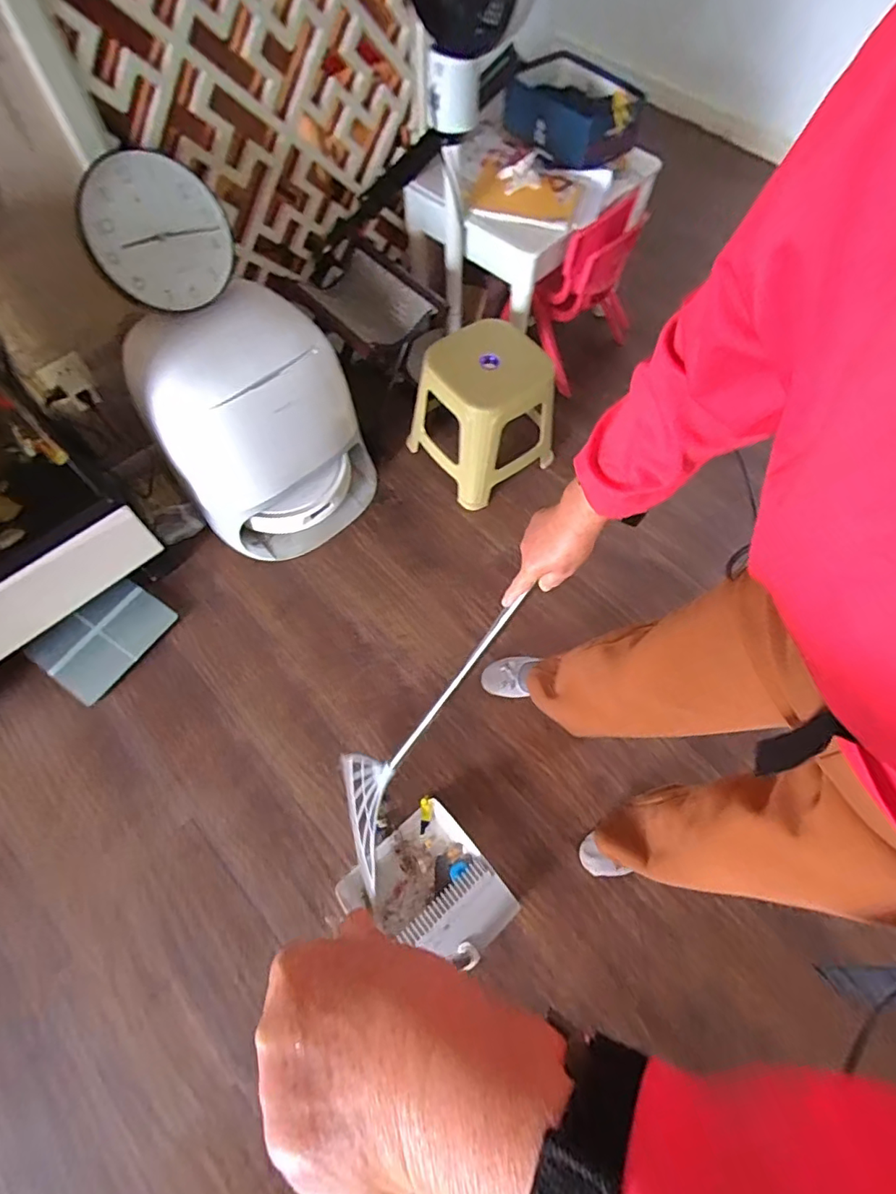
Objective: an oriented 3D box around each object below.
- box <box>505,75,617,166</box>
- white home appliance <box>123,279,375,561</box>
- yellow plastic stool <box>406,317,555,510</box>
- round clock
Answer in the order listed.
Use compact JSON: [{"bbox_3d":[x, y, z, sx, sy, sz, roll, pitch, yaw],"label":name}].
[{"bbox_3d":[0.260,-1.060,1.183,0.145,0.098,0.229,-38,72,-16],"label":"box"},{"bbox_3d":[-0.380,-0.356,1.142,0.320,0.449,0.410,41,70,16],"label":"white home appliance"},{"bbox_3d":[0.082,-0.425,1.256,0.286,0.304,0.261,-33,70,-16],"label":"yellow plastic stool"},{"bbox_3d":[-0.490,-0.611,0.911,0.230,0.227,0.057,-7,28,-22],"label":"round clock"}]

